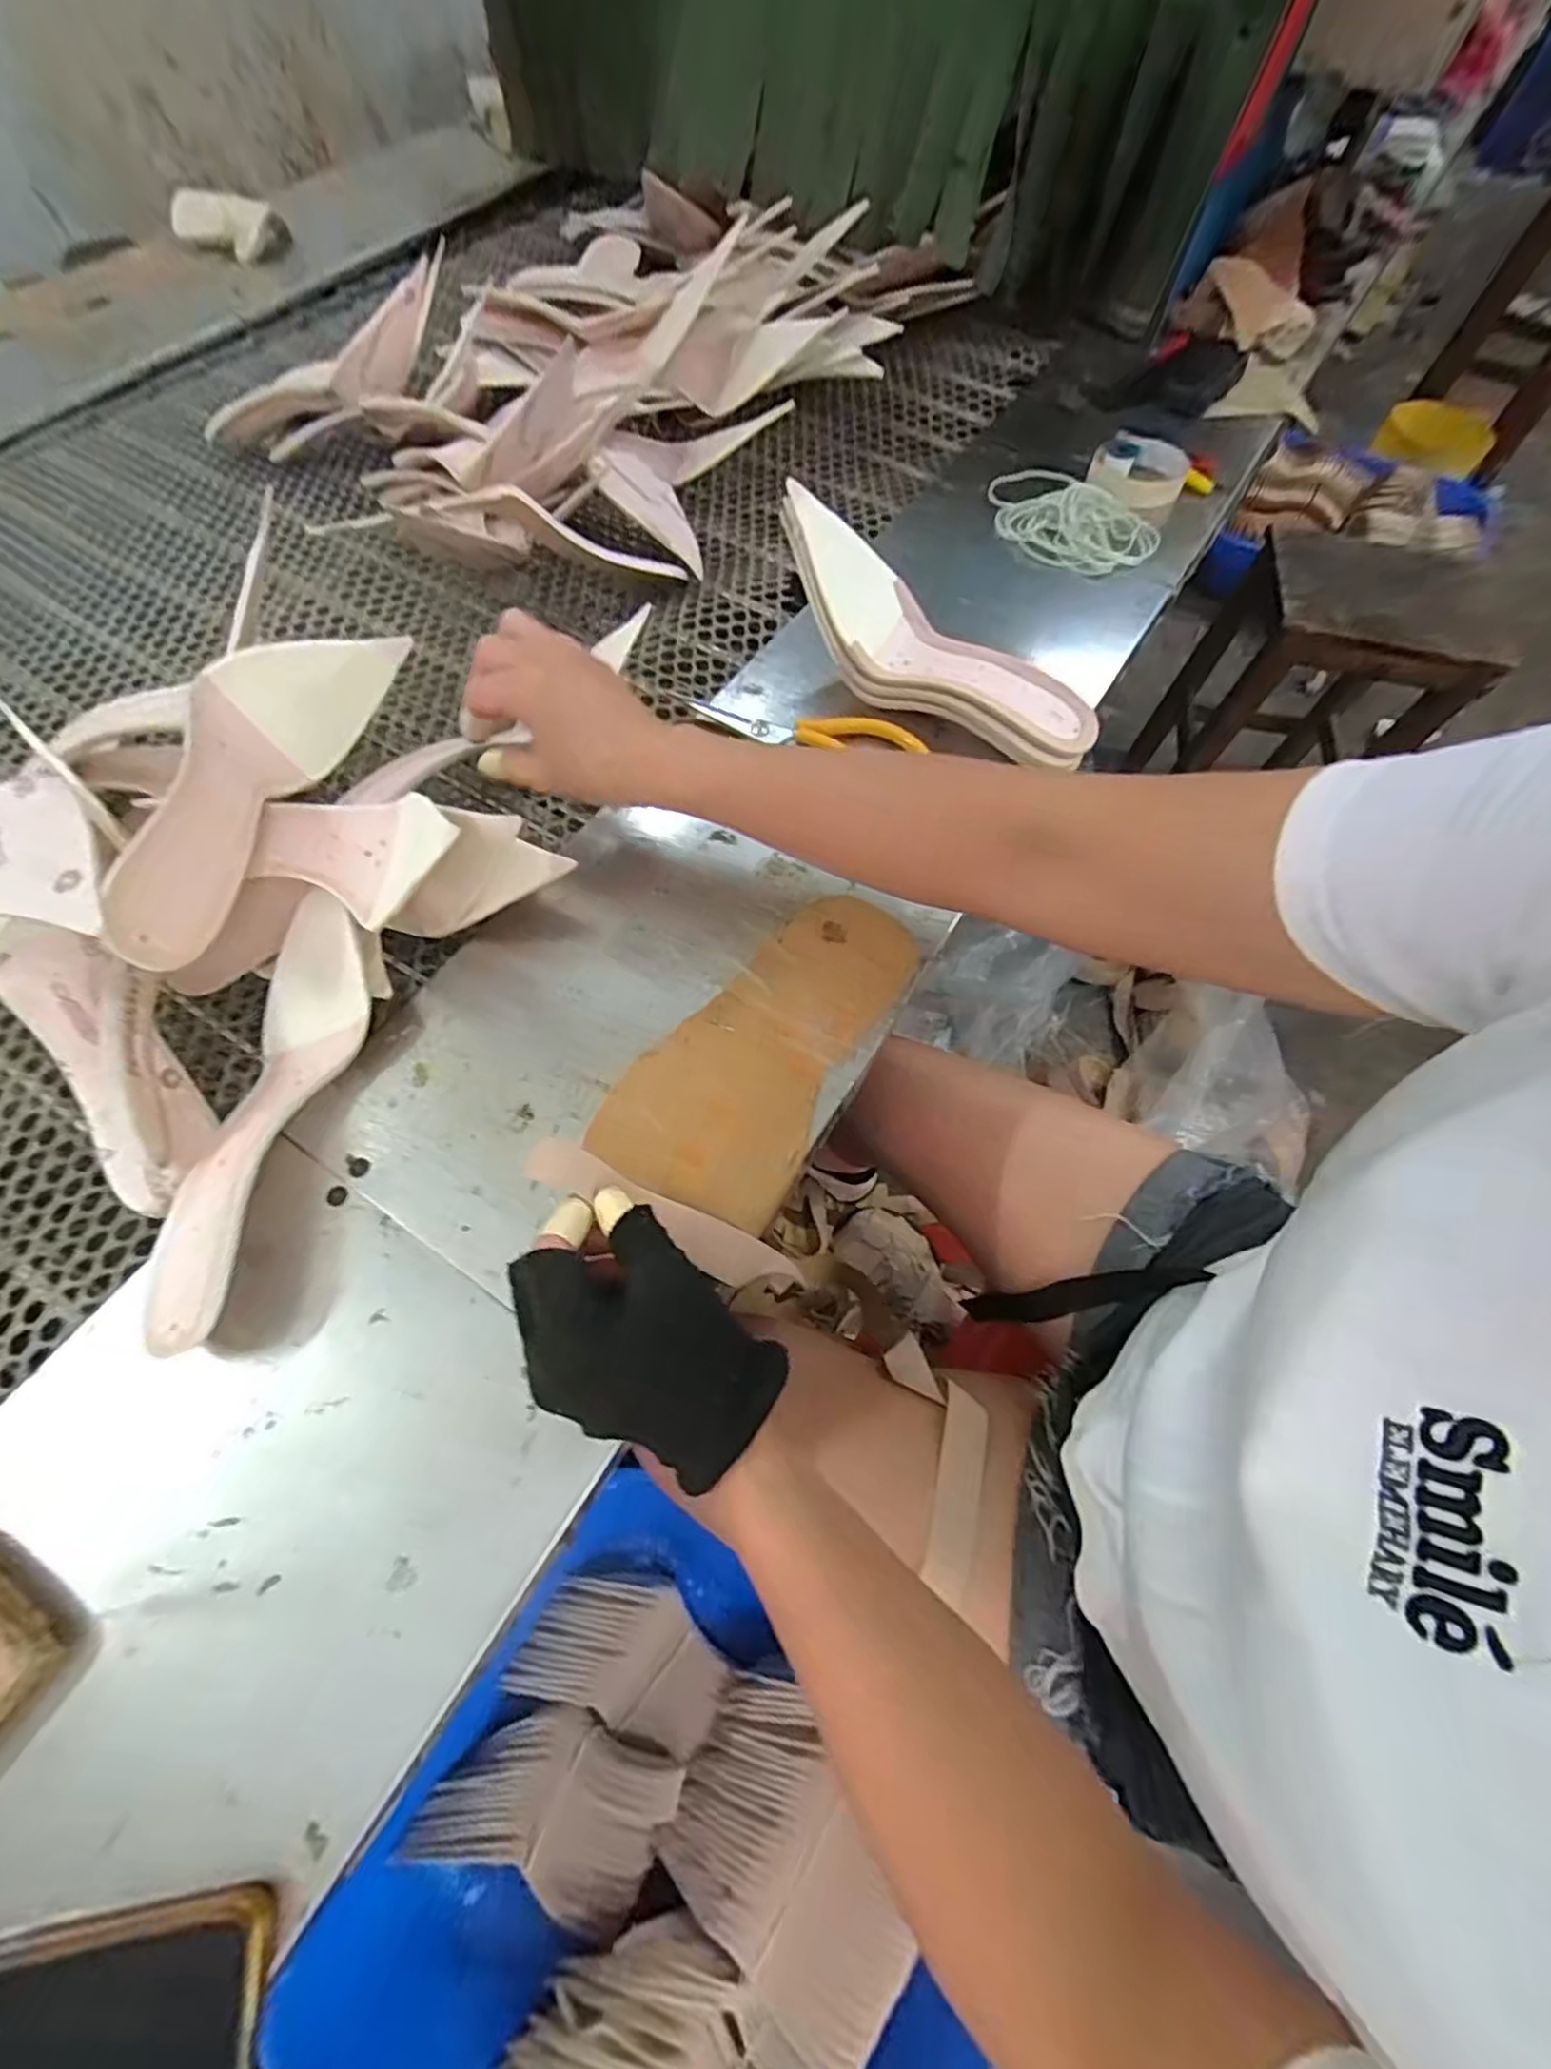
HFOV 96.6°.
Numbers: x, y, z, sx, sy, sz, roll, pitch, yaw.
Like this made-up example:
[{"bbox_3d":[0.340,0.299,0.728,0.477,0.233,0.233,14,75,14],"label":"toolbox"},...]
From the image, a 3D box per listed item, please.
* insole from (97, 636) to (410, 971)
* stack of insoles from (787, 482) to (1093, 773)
[{"bbox_3d":[-0.286,-0.145,0.381,0.041,0.069,0.247,11,65,3],"label":"insole"},{"bbox_3d":[0.103,-0.264,0.470,0.250,0.058,0.073,38,70,4],"label":"stack of insoles"}]

